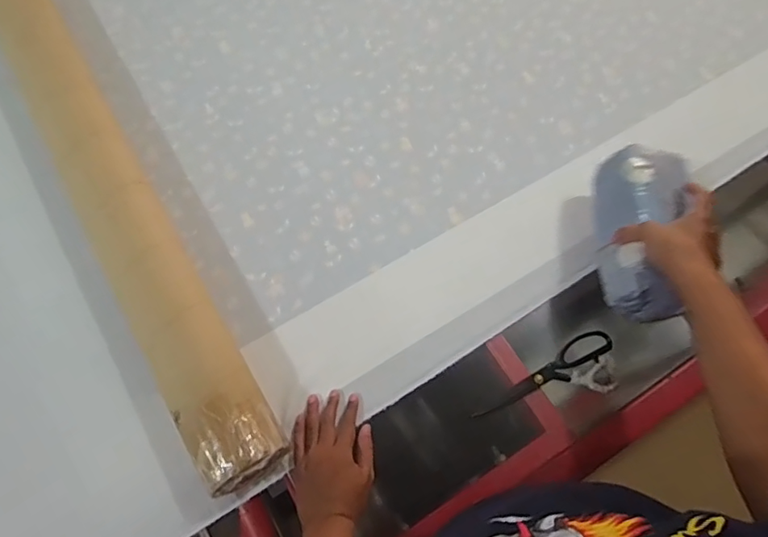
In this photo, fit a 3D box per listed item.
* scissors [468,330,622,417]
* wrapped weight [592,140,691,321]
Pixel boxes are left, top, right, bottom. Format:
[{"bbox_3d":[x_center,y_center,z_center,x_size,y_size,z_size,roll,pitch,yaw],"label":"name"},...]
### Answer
[{"bbox_3d":[0.235,0.159,0.687,0.214,0.023,0.080,-25,72,-10],"label":"scissors"},{"bbox_3d":[0.353,-0.050,0.676,0.105,0.089,0.240,8,75,2],"label":"wrapped weight"}]

